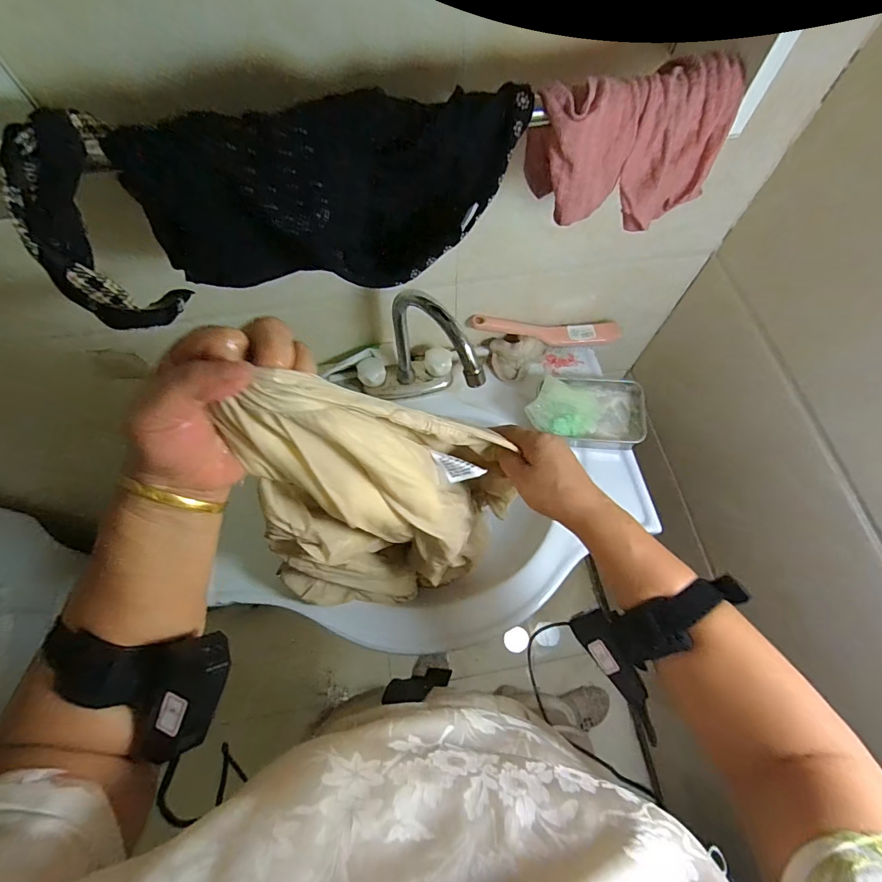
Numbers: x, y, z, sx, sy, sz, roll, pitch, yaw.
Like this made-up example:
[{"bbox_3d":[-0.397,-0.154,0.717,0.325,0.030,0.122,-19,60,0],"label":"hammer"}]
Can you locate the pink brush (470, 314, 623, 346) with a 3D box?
[{"bbox_3d":[0.160,-0.169,0.665,0.225,0.040,0.035,0,67,1],"label":"pink brush"}]

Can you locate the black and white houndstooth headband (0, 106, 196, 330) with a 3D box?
[{"bbox_3d":[-0.245,-0.135,0.329,0.049,0.155,0.094,3,67,2],"label":"black and white houndstooth headband"}]

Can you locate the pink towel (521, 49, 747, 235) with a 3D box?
[{"bbox_3d":[0.138,-0.219,0.334,0.134,0.093,0.048,-10,67,-4],"label":"pink towel"}]

